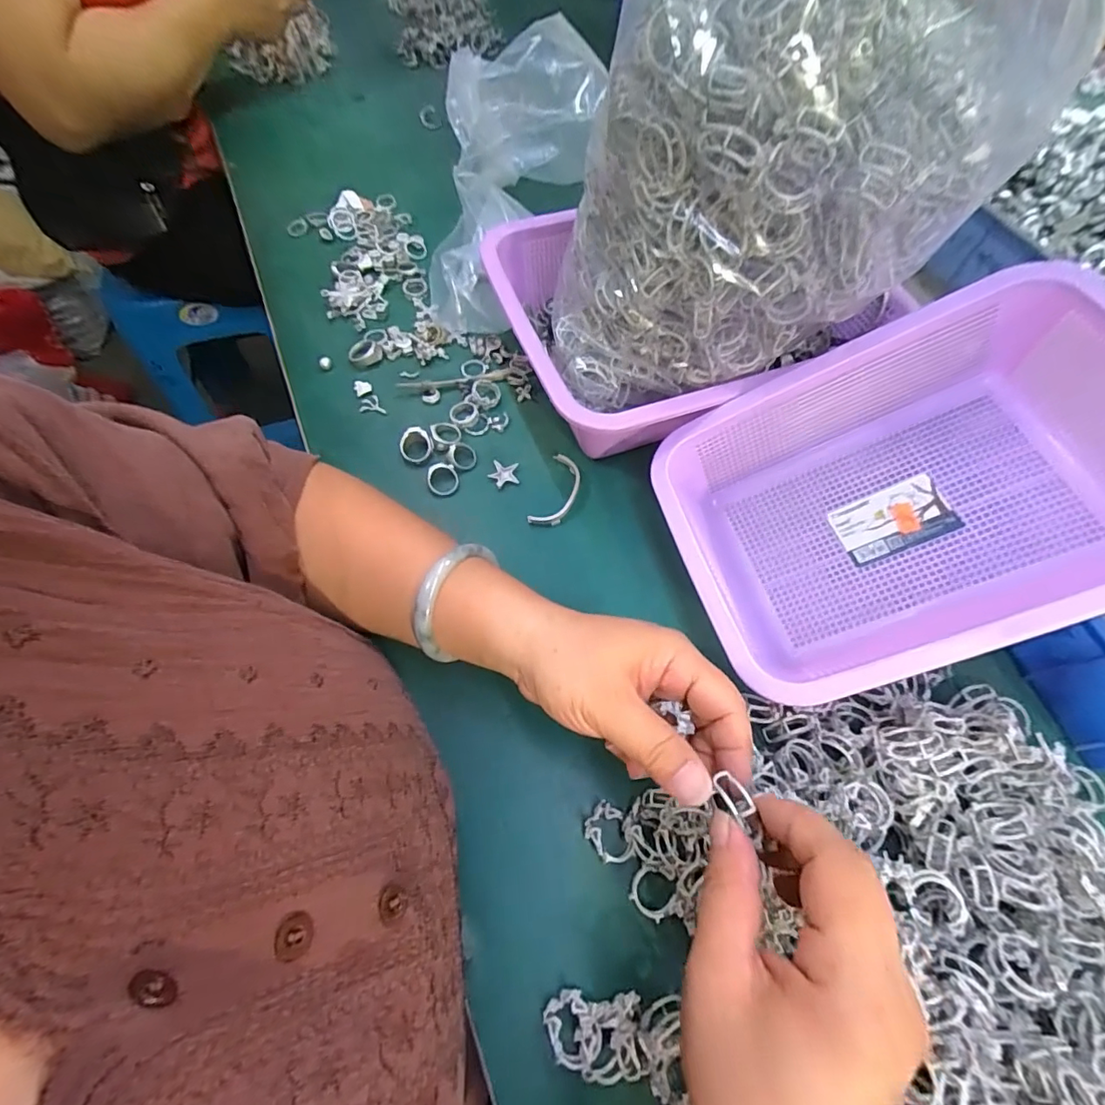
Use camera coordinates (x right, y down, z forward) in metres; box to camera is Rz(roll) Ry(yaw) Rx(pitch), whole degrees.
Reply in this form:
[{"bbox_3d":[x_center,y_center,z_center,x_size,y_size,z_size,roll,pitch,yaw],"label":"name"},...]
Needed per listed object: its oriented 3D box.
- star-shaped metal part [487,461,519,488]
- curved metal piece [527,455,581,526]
[{"bbox_3d":[-0.038,-0.062,0.409,0.023,0.004,0.024,-4,65,-4],"label":"star-shaped metal part"},{"bbox_3d":[0.005,-0.047,0.394,0.026,0.004,0.063,19,65,7],"label":"curved metal piece"}]

